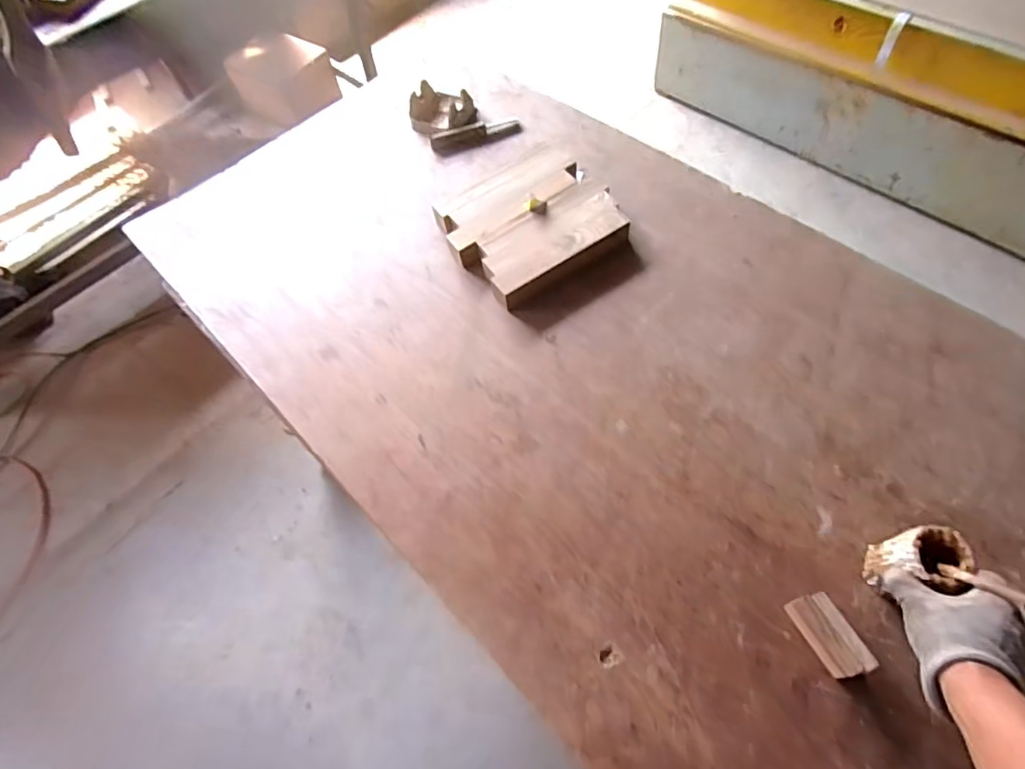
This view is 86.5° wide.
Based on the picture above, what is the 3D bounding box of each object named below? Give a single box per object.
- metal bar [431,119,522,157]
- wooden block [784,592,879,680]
[{"bbox_3d":[-0.072,-0.498,1.087,0.178,0.021,0.042,-20,60,-5],"label":"metal bar"},{"bbox_3d":[0.347,0.273,0.596,0.037,0.041,0.082,-24,61,-8],"label":"wooden block"}]

